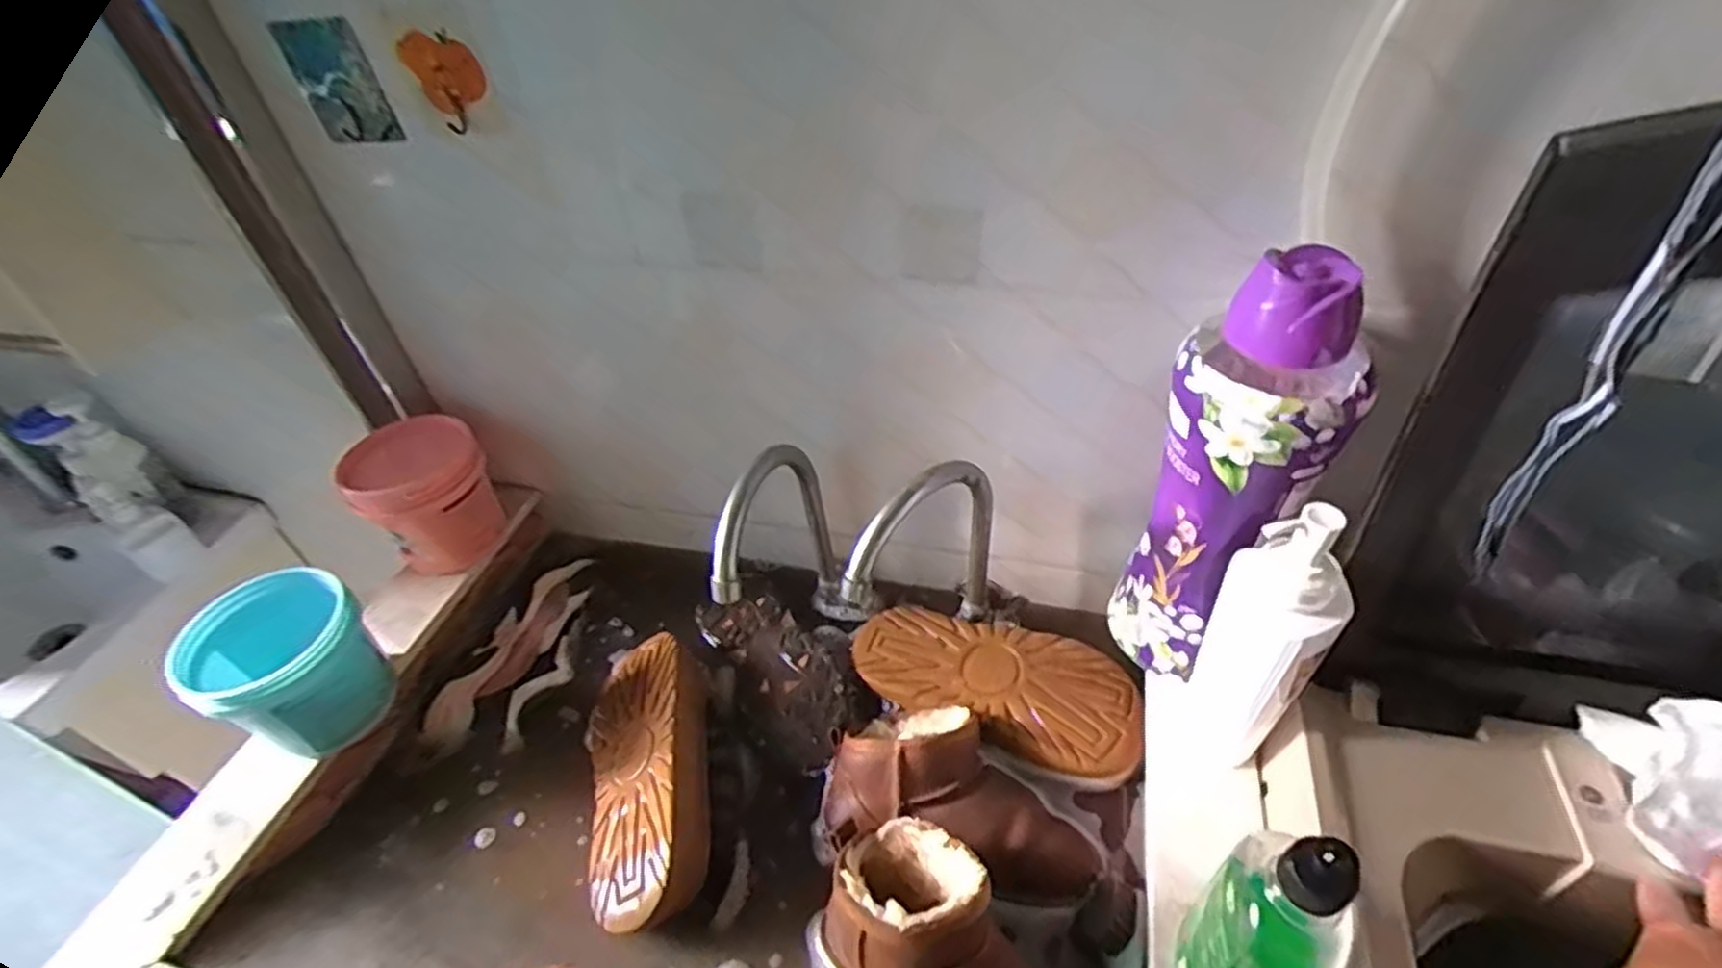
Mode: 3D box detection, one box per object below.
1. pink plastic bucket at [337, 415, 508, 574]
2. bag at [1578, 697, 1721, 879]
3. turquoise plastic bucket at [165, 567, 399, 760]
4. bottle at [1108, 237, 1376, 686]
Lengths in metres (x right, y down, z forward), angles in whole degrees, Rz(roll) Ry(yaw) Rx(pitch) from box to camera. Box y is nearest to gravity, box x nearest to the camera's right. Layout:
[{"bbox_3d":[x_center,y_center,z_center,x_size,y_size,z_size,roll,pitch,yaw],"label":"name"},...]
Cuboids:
[{"bbox_3d":[-0.434,0.011,0.761,0.120,0.125,0.110,-31,49,-25],"label":"pink plastic bucket"},{"bbox_3d":[0.506,0.184,0.448,0.095,0.079,0.105,19,48,23],"label":"bag"},{"bbox_3d":[-0.461,0.156,0.623,0.106,0.123,0.116,-2,43,2],"label":"turquoise plastic bucket"},{"bbox_3d":[0.254,0.007,0.533,0.107,0.332,0.084,27,51,29],"label":"bottle"}]

